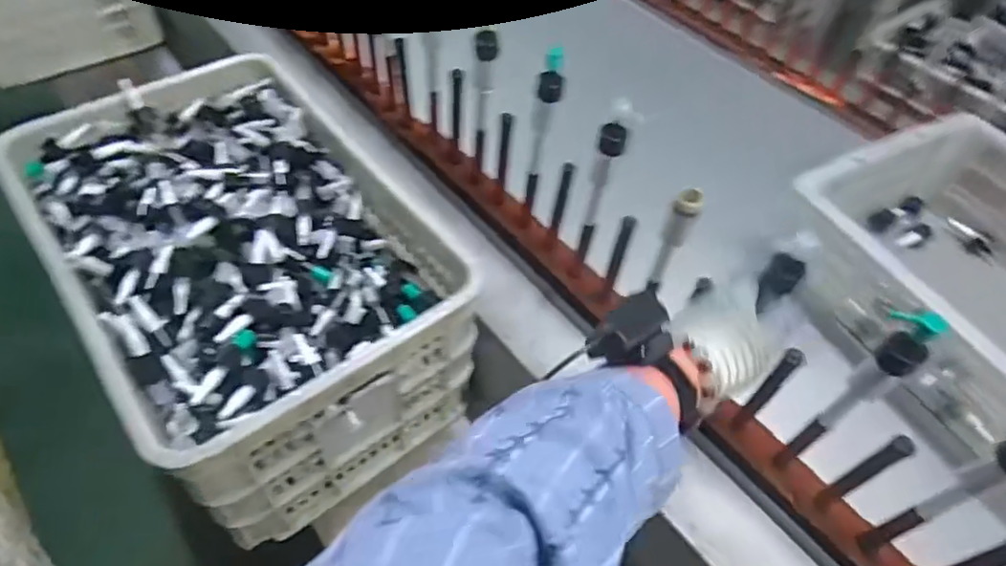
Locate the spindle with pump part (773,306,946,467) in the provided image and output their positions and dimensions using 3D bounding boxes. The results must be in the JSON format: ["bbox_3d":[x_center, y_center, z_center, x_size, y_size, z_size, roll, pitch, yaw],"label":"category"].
[{"bbox_3d":[0.295,0.101,0.531,0.030,0.241,0.026,35,58,19],"label":"spindle with pump part"}]

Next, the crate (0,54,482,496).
[{"bbox_3d":[-0.310,-0.034,0.738,0.344,0.169,0.506,-31,62,-25],"label":"crate"}]

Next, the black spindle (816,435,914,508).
[{"bbox_3d":[0.326,0.173,0.554,0.018,0.133,0.015,-27,60,-23],"label":"black spindle"}]

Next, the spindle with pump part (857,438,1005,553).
[{"bbox_3d":[0.355,0.170,0.489,0.023,0.247,0.026,-18,57,-18],"label":"spindle with pump part"}]

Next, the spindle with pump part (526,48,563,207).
[{"bbox_3d":[0.045,-0.170,0.700,0.025,0.206,0.028,2,53,-4],"label":"spindle with pump part"}]

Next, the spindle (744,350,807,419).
[{"bbox_3d":[0.261,0.098,0.593,0.016,0.116,0.012,40,59,22],"label":"spindle"}]

